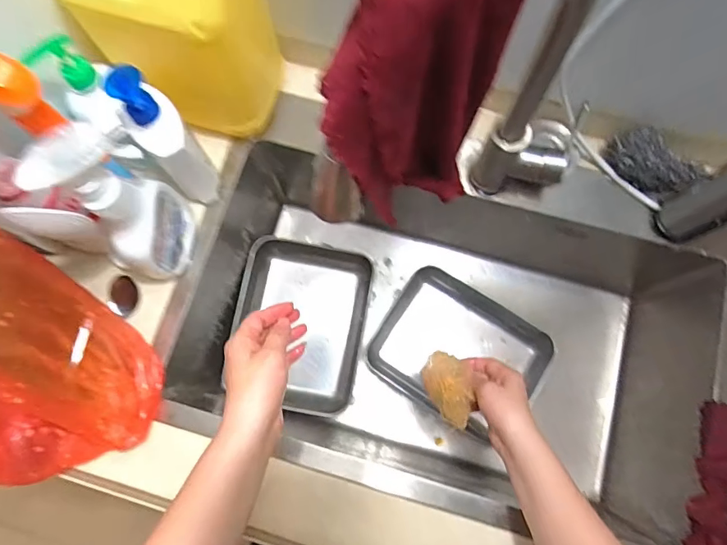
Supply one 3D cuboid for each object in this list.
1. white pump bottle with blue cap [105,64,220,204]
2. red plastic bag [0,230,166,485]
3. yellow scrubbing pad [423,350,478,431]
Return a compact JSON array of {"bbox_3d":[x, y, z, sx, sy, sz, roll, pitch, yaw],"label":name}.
[{"bbox_3d":[-0.210,-0.138,0.516,0.051,0.189,0.063,-33,78,-6],"label":"white pump bottle with blue cap"},{"bbox_3d":[-0.336,0.085,0.439,0.156,0.233,0.205,-26,77,-5],"label":"red plastic bag"},{"bbox_3d":[0.101,0.141,0.564,0.049,0.030,0.087,-4,77,0],"label":"yellow scrubbing pad"}]

